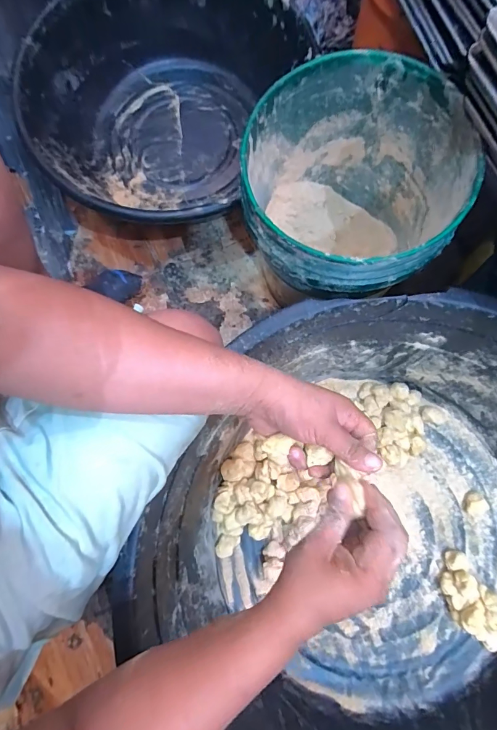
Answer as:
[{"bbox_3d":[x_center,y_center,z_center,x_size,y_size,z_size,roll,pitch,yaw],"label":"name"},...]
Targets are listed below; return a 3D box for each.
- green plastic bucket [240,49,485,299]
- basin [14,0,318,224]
[{"bbox_3d":[0.136,-0.230,0.568,0.270,0.283,0.284,0,78,0],"label":"green plastic bucket"},{"bbox_3d":[-0.197,-0.507,0.725,0.464,0.199,0.497,0,78,0],"label":"basin"}]

